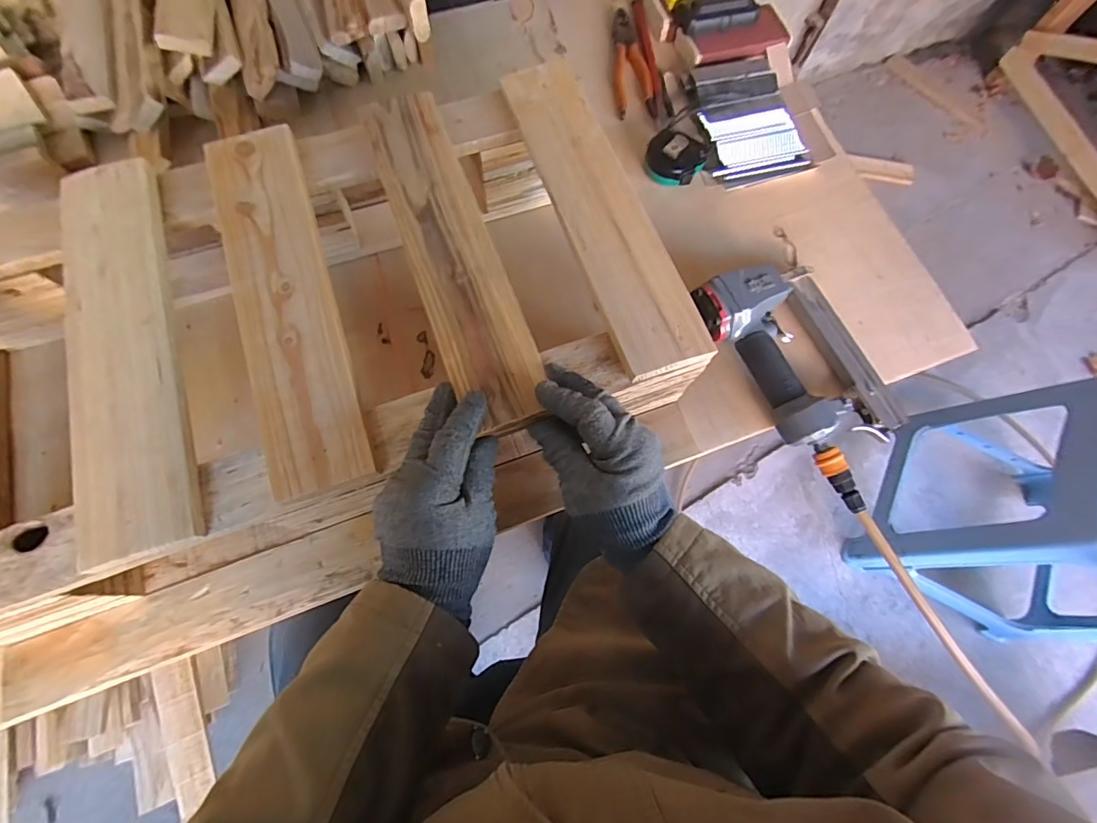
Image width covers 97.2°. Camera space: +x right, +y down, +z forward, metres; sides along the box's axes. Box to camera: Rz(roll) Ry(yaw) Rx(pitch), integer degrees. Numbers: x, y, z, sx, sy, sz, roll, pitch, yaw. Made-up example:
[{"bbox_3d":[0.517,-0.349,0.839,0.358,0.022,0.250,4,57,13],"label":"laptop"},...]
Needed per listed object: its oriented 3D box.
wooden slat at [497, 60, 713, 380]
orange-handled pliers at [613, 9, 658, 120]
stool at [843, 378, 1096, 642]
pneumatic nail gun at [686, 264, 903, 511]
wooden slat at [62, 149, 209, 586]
[{"bbox_3d":[0.047,-0.191,0.441,0.079,0.012,0.340,-18,73,-8],"label":"wooden slat"},{"bbox_3d":[0.111,-0.479,0.662,0.050,0.016,0.190,-4,72,-3],"label":"orange-handled pliers"},{"bbox_3d":[0.903,0.192,0.831,0.421,0.452,0.362,21,72,5],"label":"stool"},{"bbox_3d":[0.286,-0.052,0.511,0.161,0.055,0.279,-31,75,-11],"label":"pneumatic nail gun"},{"bbox_3d":[-0.339,-0.058,0.386,0.077,0.016,0.344,-16,73,-7],"label":"wooden slat"}]

